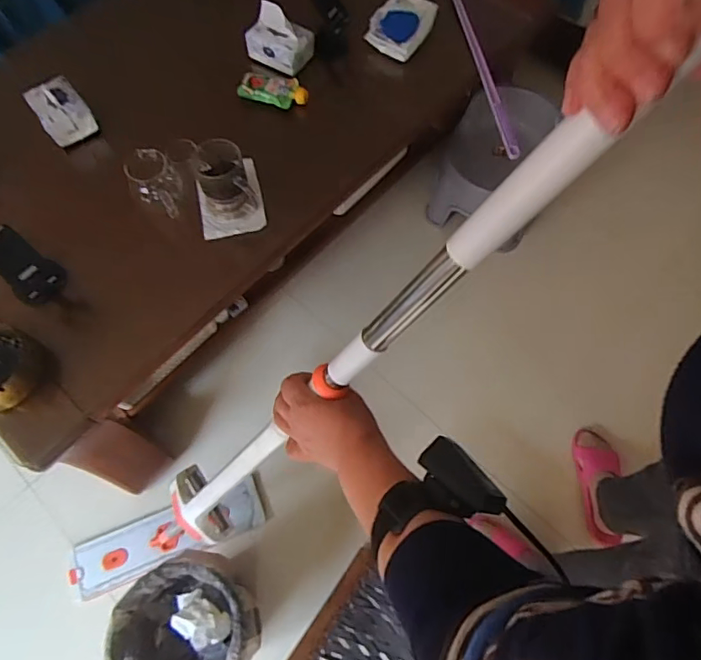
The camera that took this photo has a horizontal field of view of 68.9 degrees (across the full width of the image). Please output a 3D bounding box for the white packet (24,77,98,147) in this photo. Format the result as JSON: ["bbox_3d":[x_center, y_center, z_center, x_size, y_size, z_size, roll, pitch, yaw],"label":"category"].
[{"bbox_3d":[-0.578,-0.437,1.029,0.096,0.070,0.099,-32,70,-13],"label":"white packet"}]

